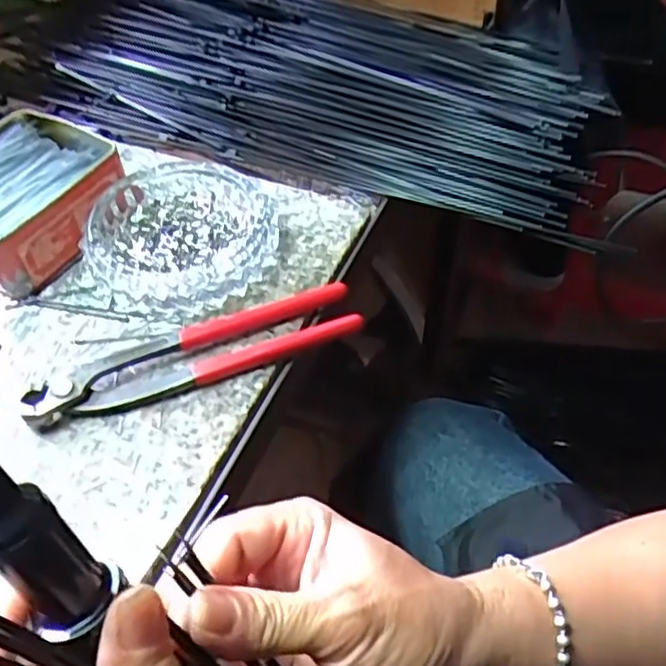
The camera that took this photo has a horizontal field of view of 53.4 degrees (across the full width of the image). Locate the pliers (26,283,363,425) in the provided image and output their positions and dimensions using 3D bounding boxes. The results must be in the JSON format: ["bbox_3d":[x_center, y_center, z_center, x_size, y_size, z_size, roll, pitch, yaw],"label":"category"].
[{"bbox_3d":[-0.080,0.010,0.389,0.190,0.020,0.048,-13,52,-10],"label":"pliers"}]

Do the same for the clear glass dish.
[{"bbox_3d":[-0.099,-0.065,0.441,0.116,0.030,0.117,0,51,0],"label":"clear glass dish"}]

